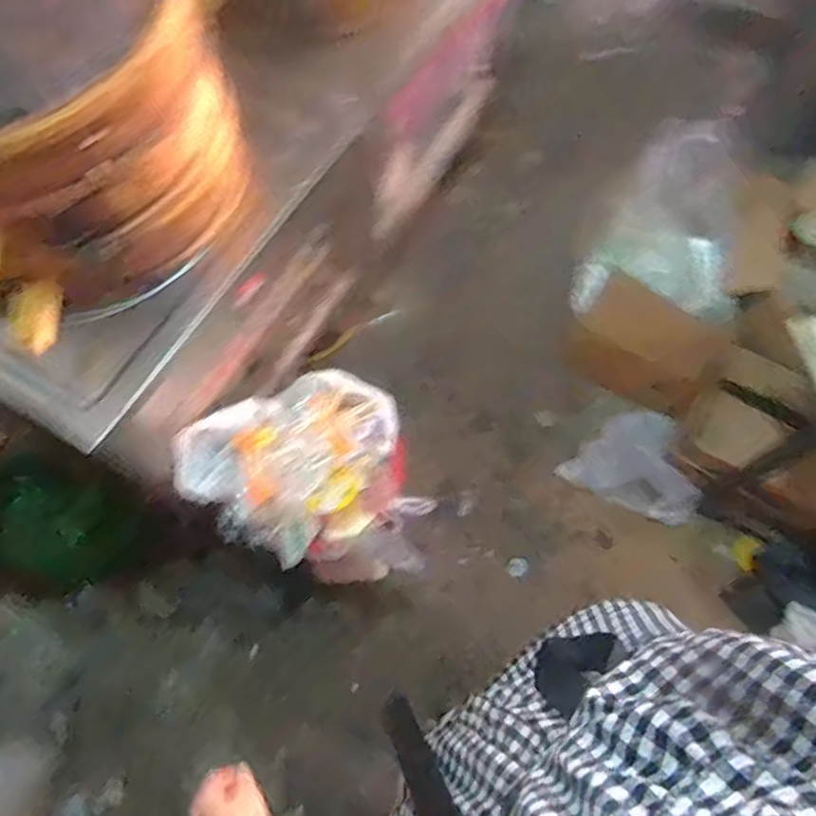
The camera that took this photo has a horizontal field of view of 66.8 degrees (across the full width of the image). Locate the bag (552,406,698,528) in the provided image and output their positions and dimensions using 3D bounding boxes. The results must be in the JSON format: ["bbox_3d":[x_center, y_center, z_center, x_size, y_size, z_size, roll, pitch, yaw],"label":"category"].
[{"bbox_3d":[0.541,0.122,1.439,0.297,0.119,0.233,28,70,11],"label":"bag"}]

